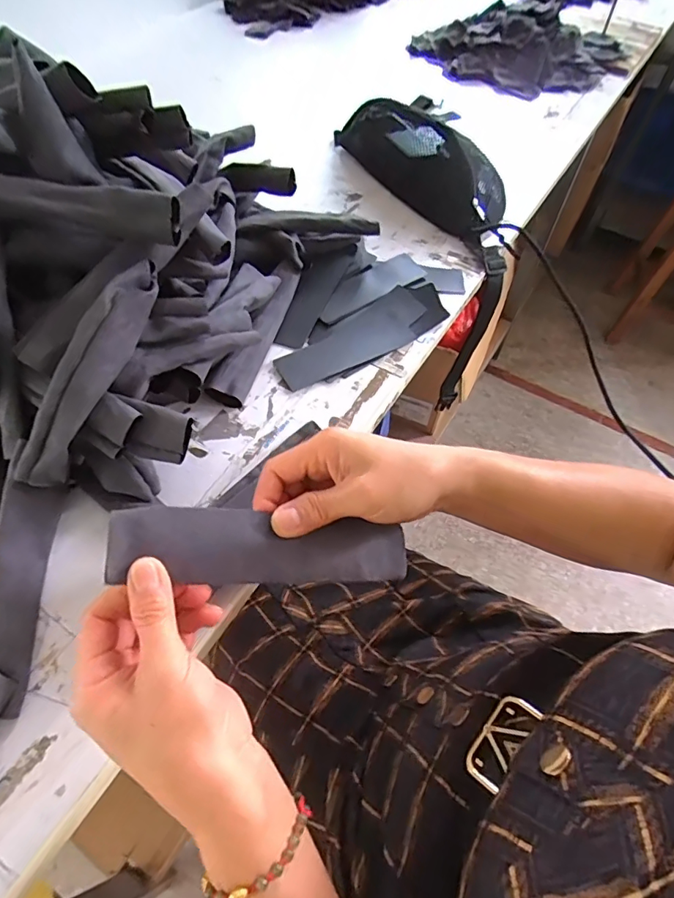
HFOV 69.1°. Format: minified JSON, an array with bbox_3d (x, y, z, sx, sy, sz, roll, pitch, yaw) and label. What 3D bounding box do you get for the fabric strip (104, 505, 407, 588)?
[{"bbox_3d":[-0.040,0.062,0.304,0.183,0.006,0.044,9,76,-20],"label":"fabric strip"}]

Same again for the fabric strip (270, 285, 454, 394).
[{"bbox_3d":[0.034,-0.121,0.511,0.209,0.017,0.060,-33,65,-22],"label":"fabric strip"}]

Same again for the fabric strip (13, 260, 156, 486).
[{"bbox_3d":[-0.176,-0.053,0.348,0.026,0.033,0.175,28,90,14],"label":"fabric strip"}]

